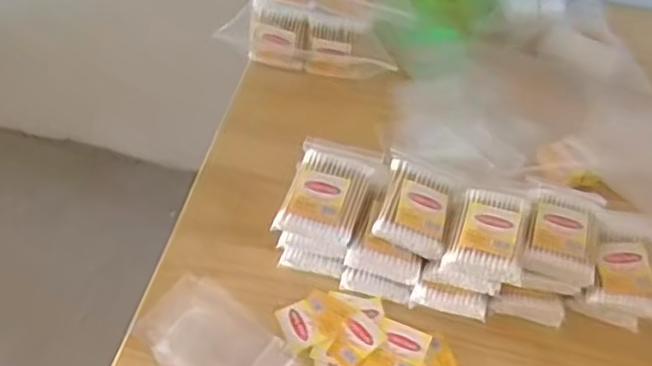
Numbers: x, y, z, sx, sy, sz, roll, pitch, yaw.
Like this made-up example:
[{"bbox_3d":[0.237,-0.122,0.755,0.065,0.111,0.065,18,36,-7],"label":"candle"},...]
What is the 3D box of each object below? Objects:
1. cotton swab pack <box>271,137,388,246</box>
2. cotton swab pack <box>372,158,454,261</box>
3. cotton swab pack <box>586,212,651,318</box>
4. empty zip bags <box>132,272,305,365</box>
[{"bbox_3d":[0.005,0.004,0.547,0.067,0.016,0.092,15,53,7],"label":"cotton swab pack"},{"bbox_3d":[0.072,0.020,0.542,0.056,0.010,0.071,24,58,-6],"label":"cotton swab pack"},{"bbox_3d":[0.235,0.061,0.532,0.059,0.032,0.074,11,52,5],"label":"cotton swab pack"},{"bbox_3d":[-0.081,0.123,0.518,0.118,0.011,0.074,33,57,20],"label":"empty zip bags"}]

